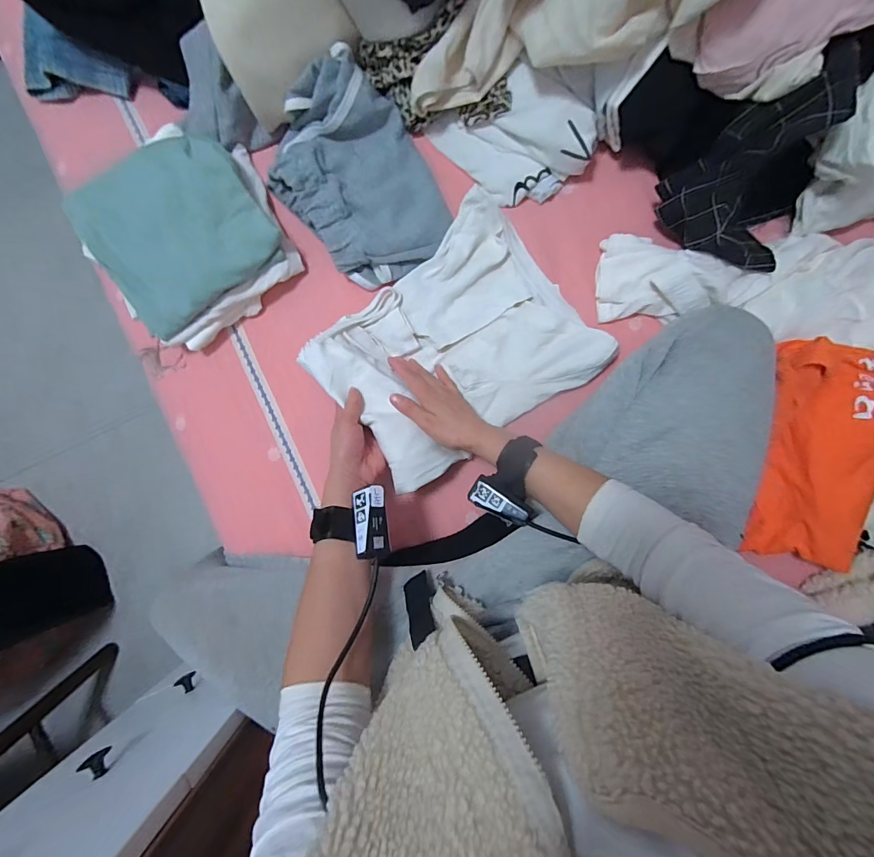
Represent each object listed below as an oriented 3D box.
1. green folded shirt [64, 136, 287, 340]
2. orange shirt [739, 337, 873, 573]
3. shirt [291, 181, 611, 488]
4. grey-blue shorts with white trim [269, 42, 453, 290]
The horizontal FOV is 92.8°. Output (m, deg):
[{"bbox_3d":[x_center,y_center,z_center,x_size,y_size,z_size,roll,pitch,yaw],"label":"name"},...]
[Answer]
[{"bbox_3d":[-0.325,-0.247,0.521,0.208,0.041,0.191,-34,87,1],"label":"green folded shirt"},{"bbox_3d":[0.438,0.026,0.477,0.142,0.060,0.245,1,106,3],"label":"orange shirt"},{"bbox_3d":[0.026,-0.108,0.527,0.319,0.081,0.260,-38,87,1],"label":"shirt"},{"bbox_3d":[-0.102,-0.322,0.537,0.190,0.062,0.255,-35,87,1],"label":"grey-blue shorts with white trim"}]

